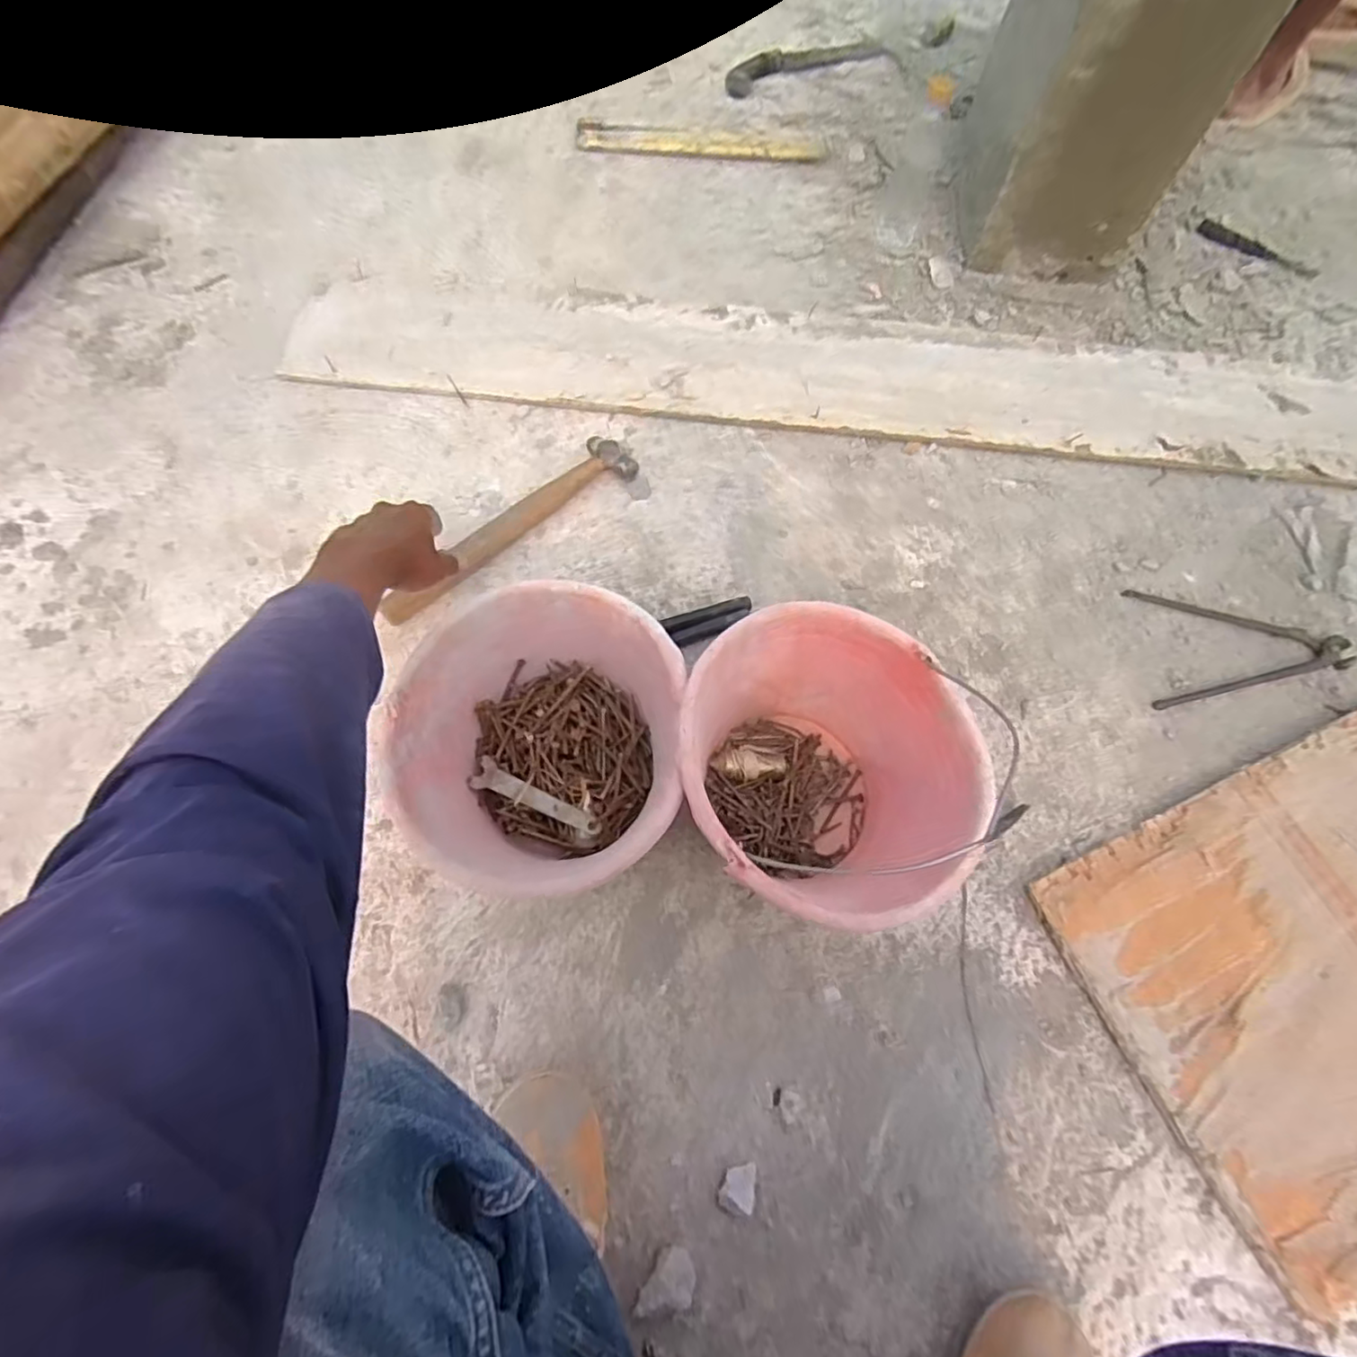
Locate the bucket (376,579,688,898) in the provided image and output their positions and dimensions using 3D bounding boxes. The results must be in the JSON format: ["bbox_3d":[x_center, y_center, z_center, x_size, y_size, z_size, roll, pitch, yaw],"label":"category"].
[{"bbox_3d":[-0.112,0.060,0.565,0.214,0.158,0.243,3,69,-1],"label":"bucket"}]

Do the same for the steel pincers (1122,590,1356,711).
[{"bbox_3d":[0.630,-0.033,0.713,0.235,0.022,0.141,4,69,-1],"label":"steel pincers"}]

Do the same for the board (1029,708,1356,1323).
[{"bbox_3d":[0.680,0.229,0.594,0.643,0.024,0.353,-24,72,-7],"label":"board"}]

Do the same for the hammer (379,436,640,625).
[{"bbox_3d":[-0.184,-0.165,0.719,0.324,0.037,0.068,-42,76,-18],"label":"hammer"}]

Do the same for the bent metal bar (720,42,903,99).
[{"bbox_3d":[0.226,-1.068,1.112,0.321,0.015,0.072,-19,71,-9],"label":"bent metal bar"}]

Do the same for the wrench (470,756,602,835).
[{"bbox_3d":[-0.130,0.110,0.578,0.131,0.006,0.028,25,67,16],"label":"wrench"}]

